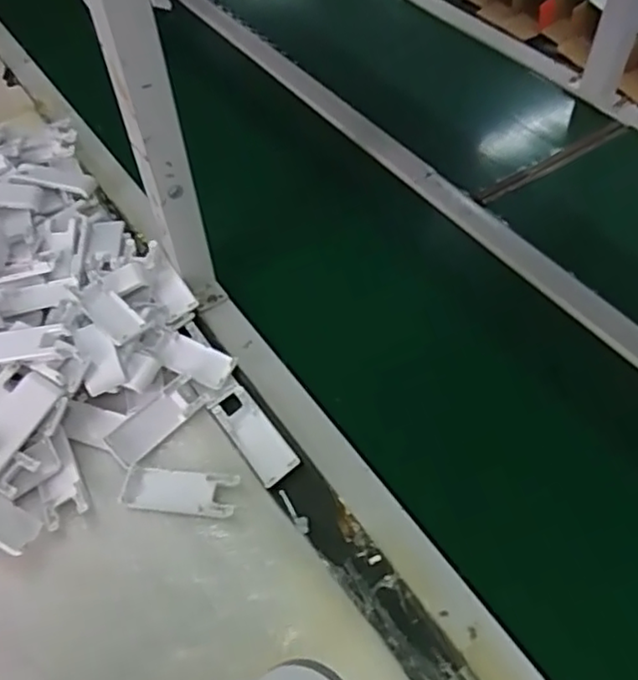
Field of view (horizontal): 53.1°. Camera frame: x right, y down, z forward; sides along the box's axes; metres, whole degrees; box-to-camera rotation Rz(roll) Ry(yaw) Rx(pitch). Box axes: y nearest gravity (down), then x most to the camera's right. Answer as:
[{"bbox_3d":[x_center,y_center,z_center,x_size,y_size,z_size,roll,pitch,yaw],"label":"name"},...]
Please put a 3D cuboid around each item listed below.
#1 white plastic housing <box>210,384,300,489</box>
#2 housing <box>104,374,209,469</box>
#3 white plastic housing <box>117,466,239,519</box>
[{"bbox_3d":[-0.064,0.093,0.625,0.041,0.010,0.108,-31,57,-19],"label":"white plastic housing"},{"bbox_3d":[-0.159,0.077,0.623,0.038,0.015,0.100,36,62,27],"label":"housing"},{"bbox_3d":[-0.128,0.139,0.585,0.102,0.007,0.038,3,52,6],"label":"white plastic housing"}]

